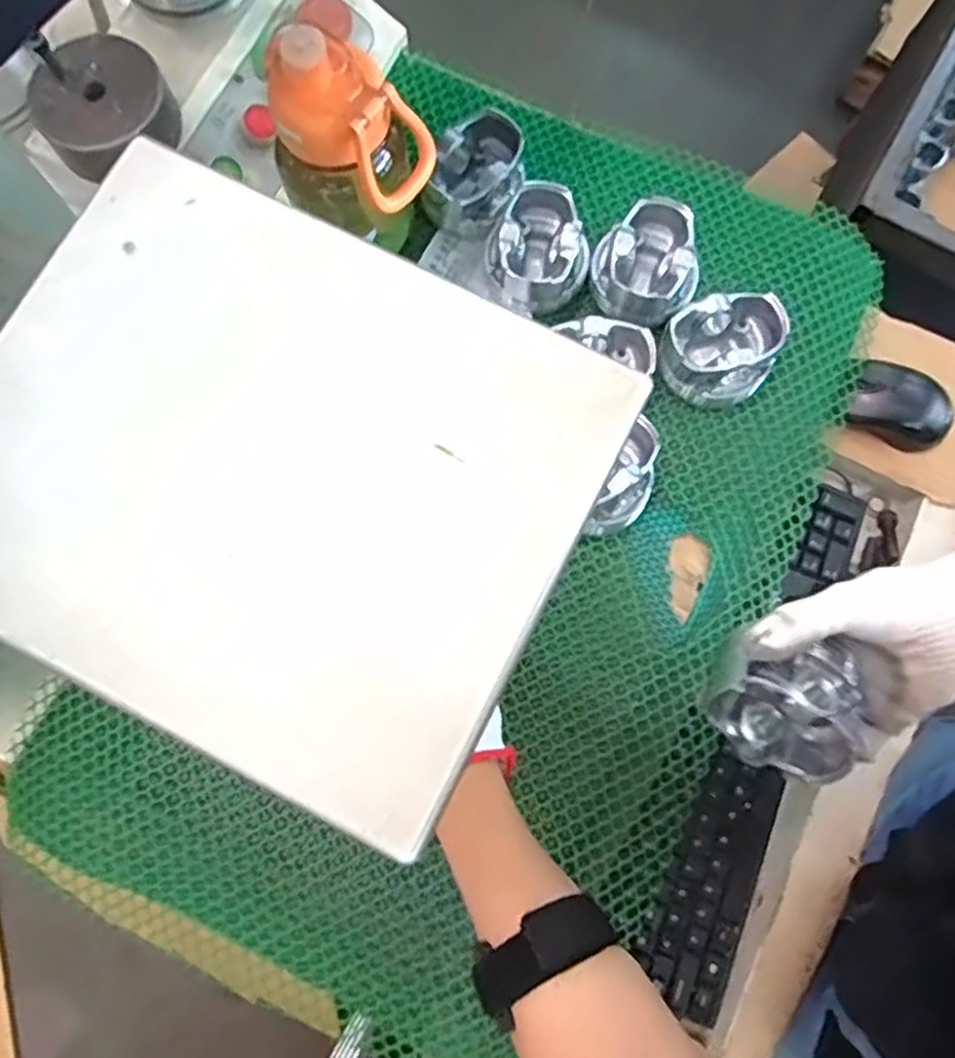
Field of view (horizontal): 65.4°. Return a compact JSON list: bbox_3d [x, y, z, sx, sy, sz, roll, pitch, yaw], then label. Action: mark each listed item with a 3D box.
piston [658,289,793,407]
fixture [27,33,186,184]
[{"bbox_3d":[0.183,-0.138,0.555,0.079,0.048,0.089,34,80,7],"label":"piston"},{"bbox_3d":[-0.261,-0.298,0.533,0.089,0.050,0.088,0,78,0],"label":"fixture"}]

